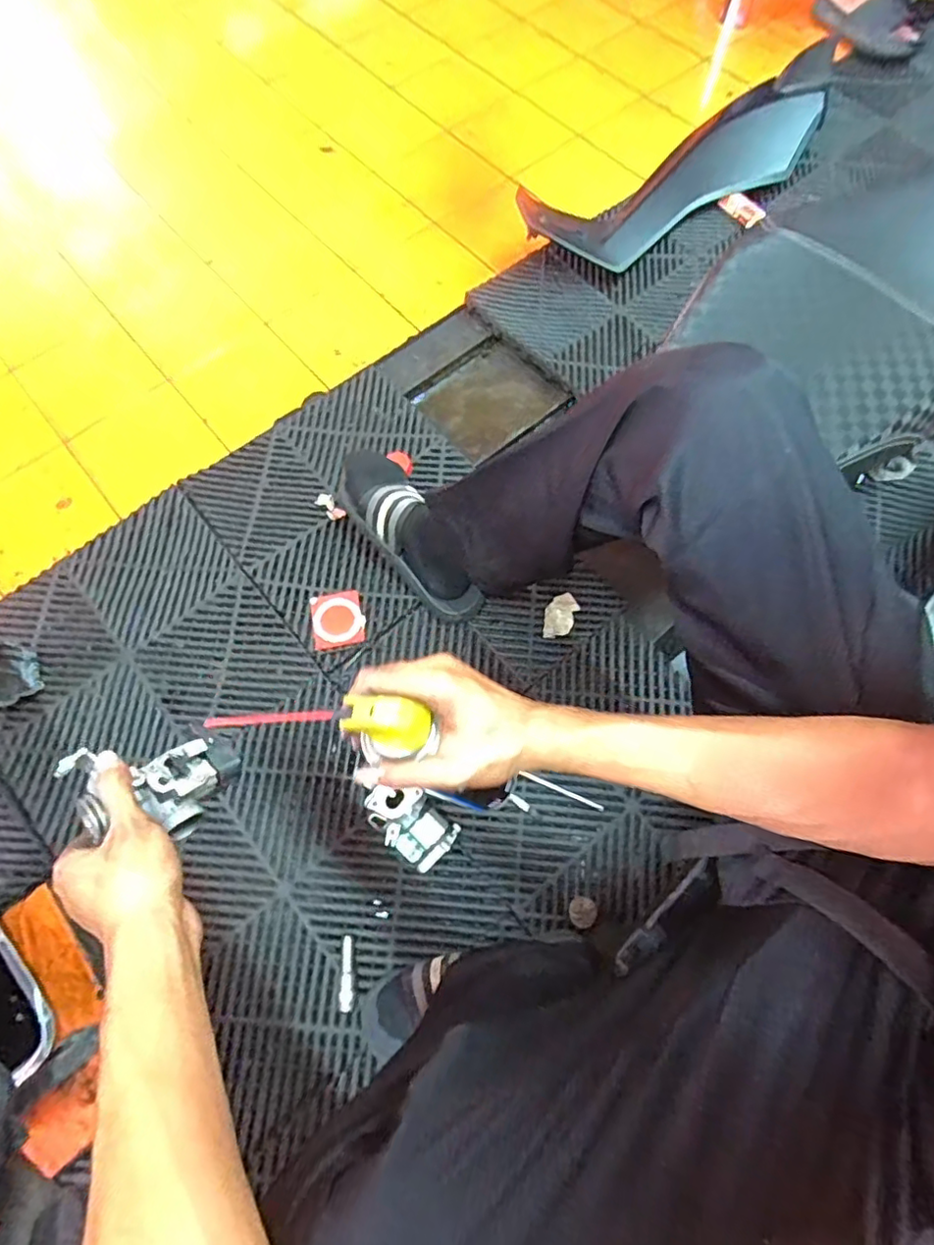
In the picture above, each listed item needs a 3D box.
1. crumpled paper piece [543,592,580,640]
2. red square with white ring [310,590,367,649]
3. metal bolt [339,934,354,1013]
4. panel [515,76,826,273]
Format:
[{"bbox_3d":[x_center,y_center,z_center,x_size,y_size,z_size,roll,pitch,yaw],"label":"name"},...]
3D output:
[{"bbox_3d":[0.134,-0.011,0.855,0.042,0.011,0.074,23,71,10],"label":"crumpled paper piece"},{"bbox_3d":[-0.187,-0.006,0.866,0.072,0.010,0.090,-11,69,-2],"label":"red square with white ring"},{"bbox_3d":[-0.142,0.416,0.705,0.016,0.011,0.077,-4,55,0],"label":"metal bolt"},{"bbox_3d":[0.387,-0.804,1.060,0.634,0.154,0.141,-33,71,-10],"label":"panel"}]

